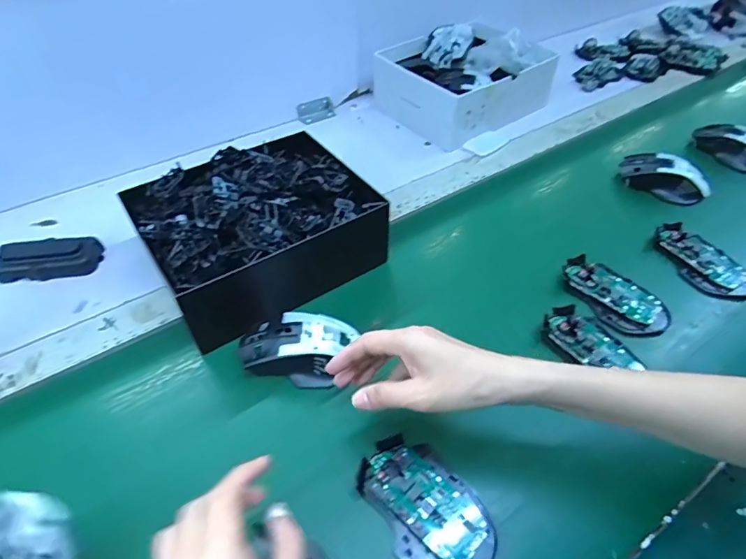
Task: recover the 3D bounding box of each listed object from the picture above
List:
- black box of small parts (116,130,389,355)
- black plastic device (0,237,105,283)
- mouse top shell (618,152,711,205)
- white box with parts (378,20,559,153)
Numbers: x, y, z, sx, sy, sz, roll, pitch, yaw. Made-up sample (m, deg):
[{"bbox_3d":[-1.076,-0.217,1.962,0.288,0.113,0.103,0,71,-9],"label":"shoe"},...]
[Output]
[{"bbox_3d":[-0.126,-0.062,0.508,0.227,0.104,0.180,-26,54,-24],"label":"black box of small parts"},{"bbox_3d":[-0.367,-0.022,0.521,0.102,0.023,0.048,-8,49,-11],"label":"black plastic device"},{"bbox_3d":[0.405,-0.145,0.641,0.072,0.036,0.119,-35,58,-29],"label":"mouse top shell"},{"bbox_3d":[0.157,-0.335,0.772,0.248,0.097,0.204,-28,55,-25],"label":"white box with parts"}]

